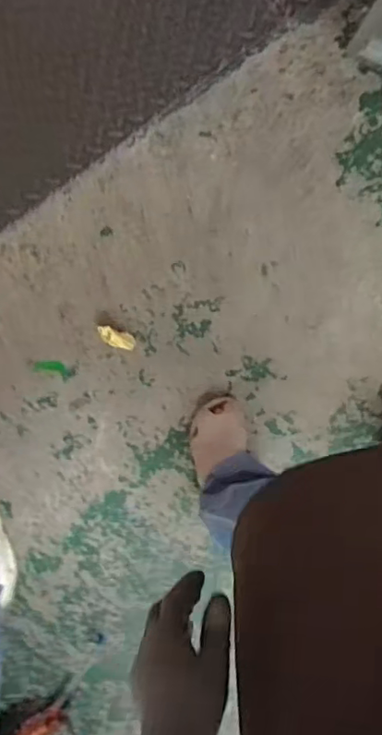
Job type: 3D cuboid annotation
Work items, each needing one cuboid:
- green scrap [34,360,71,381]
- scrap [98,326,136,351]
[{"bbox_3d":[-0.263,0.002,1.095,0.069,0.006,0.030,16,98,-18],"label":"green scrap"},{"bbox_3d":[-0.139,-0.055,1.073,0.071,0.023,0.031,19,97,-2],"label":"scrap"}]

